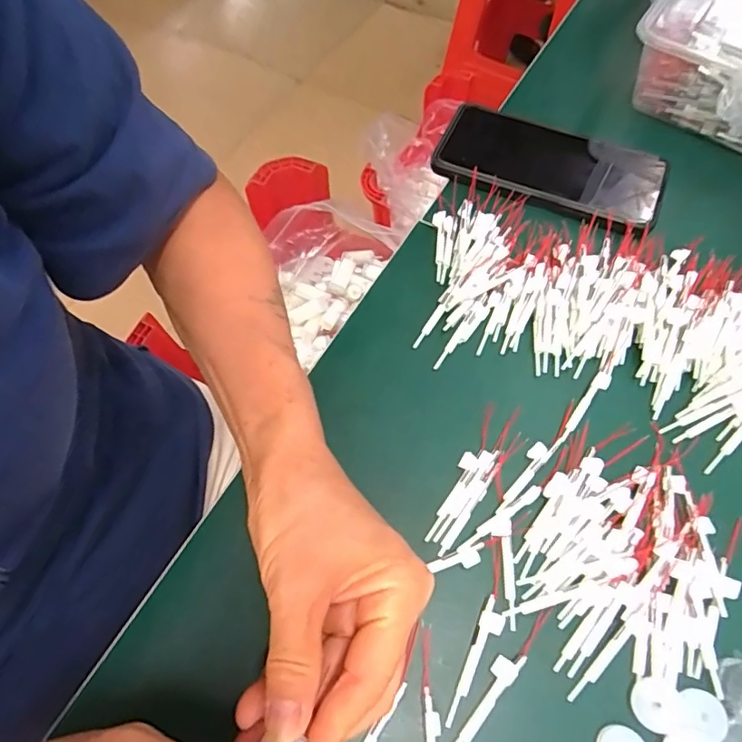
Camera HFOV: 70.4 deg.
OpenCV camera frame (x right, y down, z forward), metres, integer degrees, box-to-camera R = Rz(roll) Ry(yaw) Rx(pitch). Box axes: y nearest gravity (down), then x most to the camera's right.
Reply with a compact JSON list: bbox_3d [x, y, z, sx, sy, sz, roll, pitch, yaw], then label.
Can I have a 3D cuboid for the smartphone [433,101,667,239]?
[{"bbox_3d":[0.130,-0.149,0.387,0.158,0.015,0.081,23,66,13],"label":"smartphone"}]

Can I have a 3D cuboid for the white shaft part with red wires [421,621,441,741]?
[{"bbox_3d":[0.027,0.160,0.233,0.007,0.008,0.083,-2,63,1],"label":"white shaft part with red wires"}]

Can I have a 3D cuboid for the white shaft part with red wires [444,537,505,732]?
[{"bbox_3d":[0.055,0.124,0.251,0.015,0.004,0.085,17,65,11],"label":"white shaft part with red wires"}]

